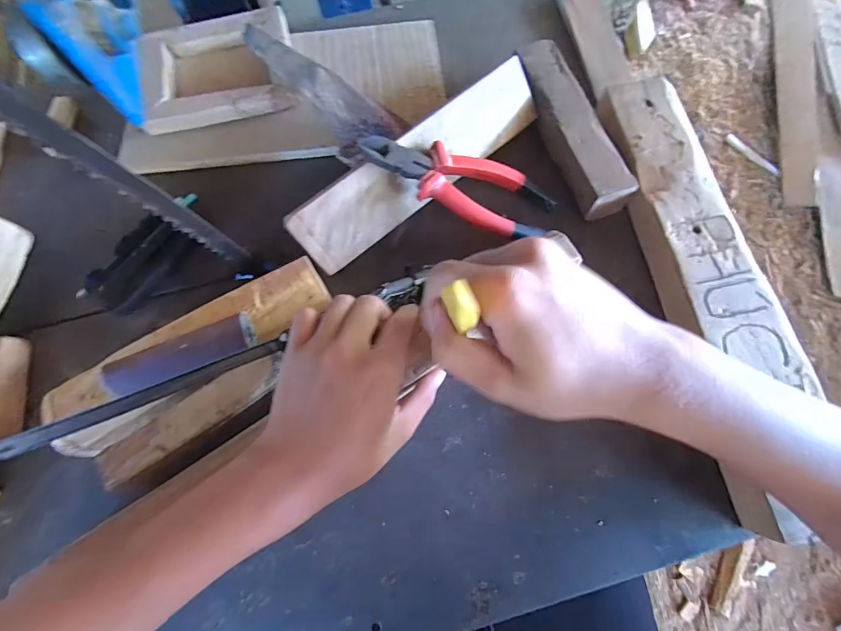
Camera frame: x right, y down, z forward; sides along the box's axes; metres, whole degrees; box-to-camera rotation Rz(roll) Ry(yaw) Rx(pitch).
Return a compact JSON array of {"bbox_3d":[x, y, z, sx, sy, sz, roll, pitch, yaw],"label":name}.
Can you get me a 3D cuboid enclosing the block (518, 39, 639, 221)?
[{"bbox_3d":[0.144,-0.187,0.369,0.049,0.034,0.192,-20,72,-5],"label":"block"}]

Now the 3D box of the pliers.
[{"bbox_3d":[0.037,-0.115,0.327,0.180,0.017,0.060,16,72,-14],"label":"pliers"}]

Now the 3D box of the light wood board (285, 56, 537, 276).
[{"bbox_3d":[0.006,-0.137,0.336,0.261,0.008,0.059,-40,115,-10],"label":"light wood board"}]

